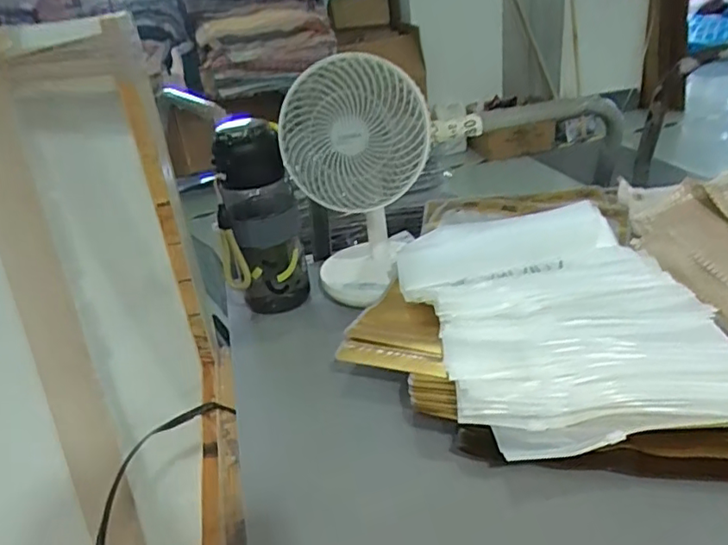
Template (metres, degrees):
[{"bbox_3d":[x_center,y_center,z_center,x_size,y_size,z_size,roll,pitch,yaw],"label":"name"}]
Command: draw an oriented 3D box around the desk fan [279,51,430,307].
[{"bbox_3d":[-0.006,-0.096,0.671,0.153,0.265,0.115,-10,29,-5],"label":"desk fan"}]

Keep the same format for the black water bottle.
[{"bbox_3d":[-0.122,-0.054,0.682,0.095,0.219,0.064,-15,30,-14],"label":"black water bottle"}]

